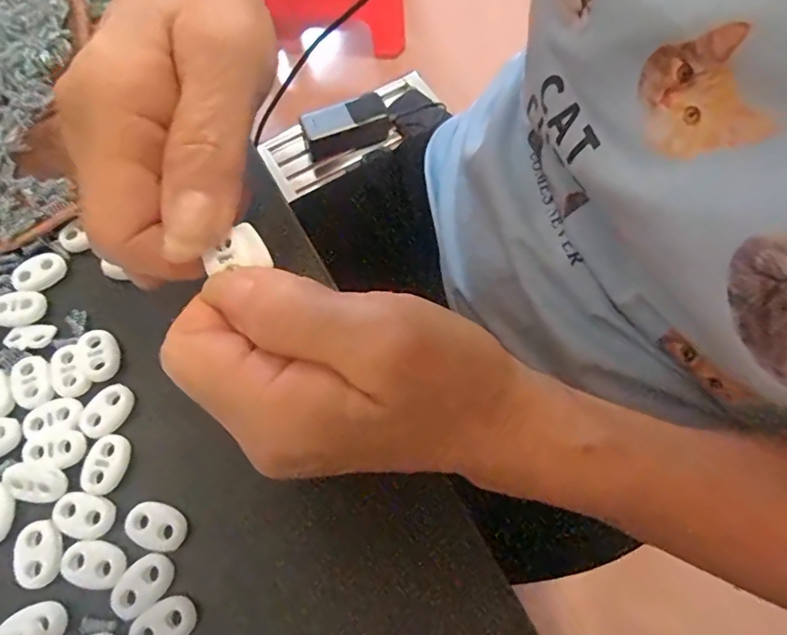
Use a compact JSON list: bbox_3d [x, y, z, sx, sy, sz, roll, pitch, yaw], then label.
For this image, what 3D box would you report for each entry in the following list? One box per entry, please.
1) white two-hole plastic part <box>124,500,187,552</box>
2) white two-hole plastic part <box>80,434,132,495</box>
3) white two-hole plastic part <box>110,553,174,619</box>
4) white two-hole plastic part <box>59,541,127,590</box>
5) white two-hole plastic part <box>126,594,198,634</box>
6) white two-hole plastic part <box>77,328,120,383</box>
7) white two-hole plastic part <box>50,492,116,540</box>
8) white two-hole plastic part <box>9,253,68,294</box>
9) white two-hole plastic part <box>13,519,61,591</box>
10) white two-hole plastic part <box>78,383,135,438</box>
[{"bbox_3d":[-0.088,0.076,0.186,0.022,0.004,0.015,20,69,8],"label":"white two-hole plastic part"},{"bbox_3d":[-0.111,0.057,0.196,0.014,0.004,0.022,17,69,7],"label":"white two-hole plastic part"},{"bbox_3d":[-0.089,0.094,0.179,0.015,0.004,0.021,40,73,14],"label":"white two-hole plastic part"},{"bbox_3d":[-0.108,0.088,0.181,0.023,0.004,0.015,5,68,2],"label":"white two-hole plastic part"},{"bbox_3d":[-0.080,0.106,0.174,0.021,0.004,0.015,-34,72,-13],"label":"white two-hole plastic part"},{"bbox_3d":[-0.122,0.015,0.211,0.014,0.004,0.022,-26,70,-10],"label":"white two-hole plastic part"},{"bbox_3d":[-0.116,0.074,0.189,0.022,0.004,0.015,11,68,4],"label":"white two-hole plastic part"},{"bbox_3d":[-0.159,-0.020,0.225,0.023,0.004,0.018,-41,74,-15],"label":"white two-hole plastic part"},{"bbox_3d":[-0.129,0.086,0.183,0.015,0.004,0.023,-11,68,-4],"label":"white two-hole plastic part"},{"bbox_3d":[-0.115,0.037,0.203,0.015,0.004,0.022,36,72,13],"label":"white two-hole plastic part"}]

